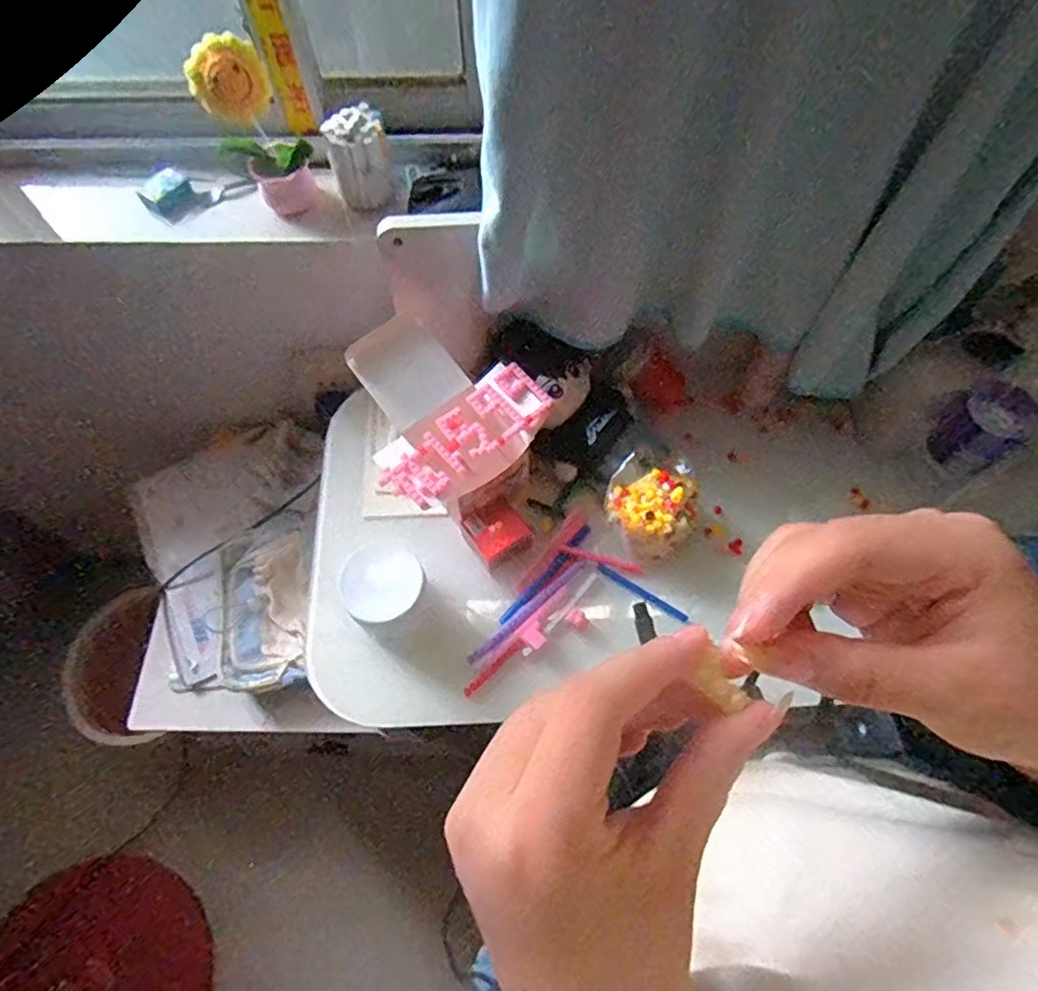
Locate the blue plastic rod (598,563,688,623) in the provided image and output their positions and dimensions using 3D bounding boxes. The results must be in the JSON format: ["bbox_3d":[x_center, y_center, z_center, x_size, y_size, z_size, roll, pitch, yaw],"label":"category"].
[{"bbox_3d":[0.123,0.097,0.622,0.099,0.010,0.009,29,66,15],"label":"blue plastic rod"}]

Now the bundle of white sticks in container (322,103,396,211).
[{"bbox_3d":[-0.155,-0.327,0.604,0.055,0.082,0.057,-14,63,-6],"label":"bundle of white sticks in container"}]

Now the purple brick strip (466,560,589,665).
[{"bbox_3d":[0.010,0.112,0.614,0.150,0.005,0.013,-37,68,-17],"label":"purple brick strip"}]

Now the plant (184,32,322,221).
[{"bbox_3d":[-0.244,-0.338,0.580,0.082,0.149,0.047,-30,66,-14],"label":"plant"}]

